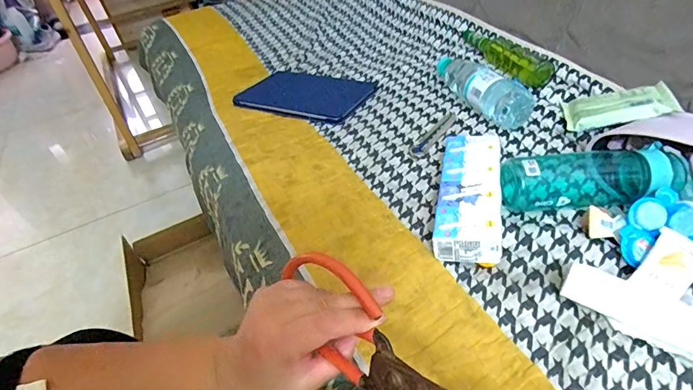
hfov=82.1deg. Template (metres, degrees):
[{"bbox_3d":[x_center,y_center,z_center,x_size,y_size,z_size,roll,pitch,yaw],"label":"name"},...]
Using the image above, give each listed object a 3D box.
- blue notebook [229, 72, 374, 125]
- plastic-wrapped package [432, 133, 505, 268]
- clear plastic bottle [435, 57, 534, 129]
[{"bbox_3d":[-0.080,-0.205,0.789,0.247,0.016,0.184,16,48,24],"label":"blue notebook"},{"bbox_3d":[0.157,-0.008,0.517,0.075,0.046,0.216,9,45,10],"label":"plastic-wrapped package"},{"bbox_3d":[0.218,-0.192,0.689,0.066,0.068,0.231,-21,48,-20],"label":"clear plastic bottle"}]

